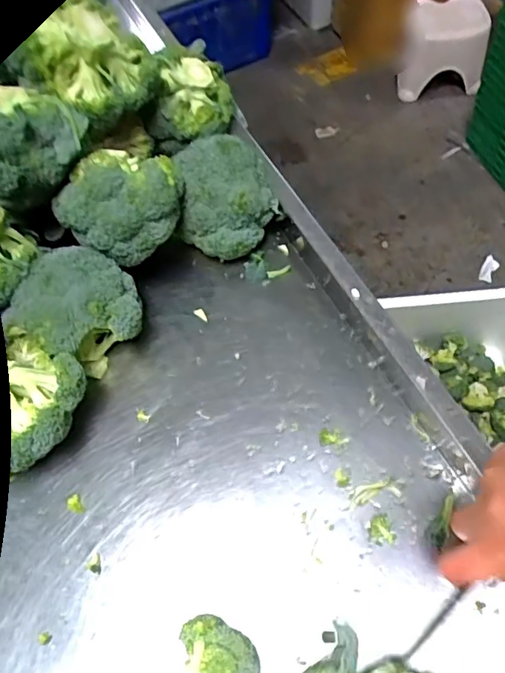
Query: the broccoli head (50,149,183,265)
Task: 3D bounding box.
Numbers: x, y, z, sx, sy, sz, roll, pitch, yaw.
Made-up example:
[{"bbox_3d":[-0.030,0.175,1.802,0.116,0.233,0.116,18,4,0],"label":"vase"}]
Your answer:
[{"bbox_3d":[-0.116,-0.123,0.486,0.109,0.085,0.069,-33,63,-12],"label":"broccoli head"}]

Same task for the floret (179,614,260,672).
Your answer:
[{"bbox_3d":[-0.021,0.224,0.371,0.043,0.058,0.060,-27,62,-11],"label":"floret"}]

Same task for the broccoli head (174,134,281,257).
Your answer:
[{"bbox_3d":[-0.024,-0.140,0.548,0.096,0.106,0.098,4,61,7],"label":"broccoli head"}]

